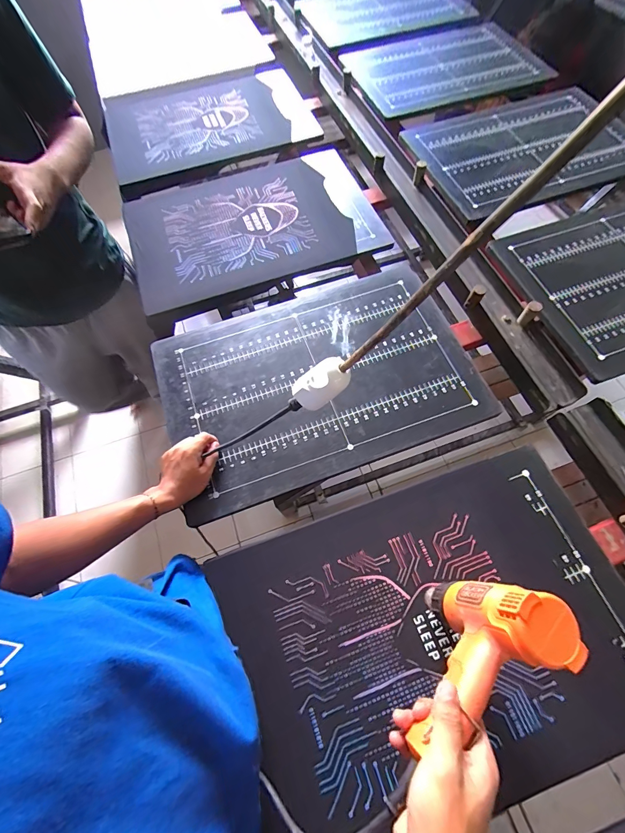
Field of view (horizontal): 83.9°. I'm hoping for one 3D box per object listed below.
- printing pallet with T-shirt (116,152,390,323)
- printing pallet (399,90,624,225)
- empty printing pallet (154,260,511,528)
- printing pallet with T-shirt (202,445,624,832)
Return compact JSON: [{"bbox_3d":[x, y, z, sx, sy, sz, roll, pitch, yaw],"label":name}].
[{"bbox_3d":[-0.166,-0.492,0.879,0.605,0.049,0.435,-19,66,-3],"label":"printing pallet with T-shirt"},{"bbox_3d":[0.578,-0.742,0.954,0.579,0.020,0.405,-19,67,-7],"label":"printing pallet"},{"bbox_3d":[0.006,-0.084,0.682,0.587,0.018,0.403,-19,67,-7],"label":"empty printing pallet"},{"bbox_3d":[0.182,0.304,0.506,0.575,0.018,0.393,-18,67,-7],"label":"printing pallet with T-shirt"}]

